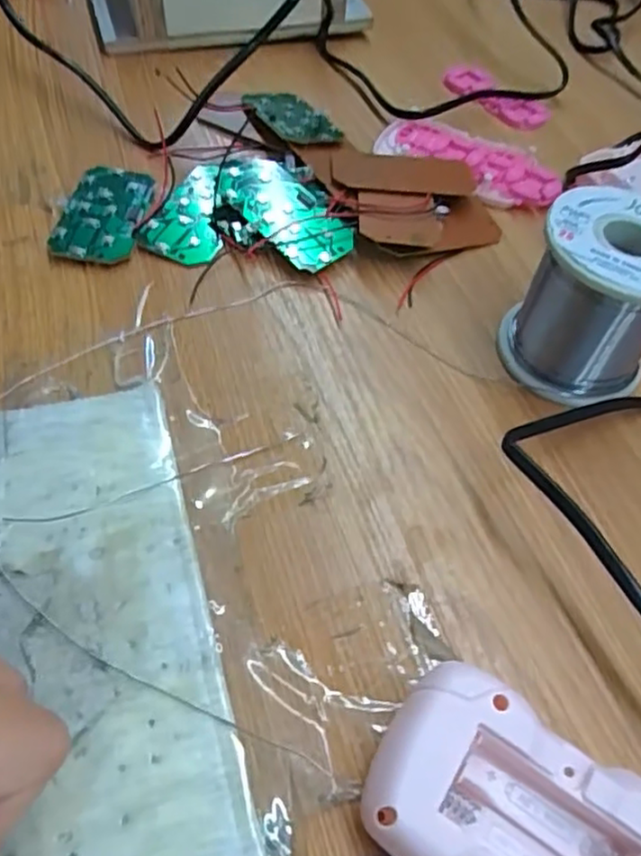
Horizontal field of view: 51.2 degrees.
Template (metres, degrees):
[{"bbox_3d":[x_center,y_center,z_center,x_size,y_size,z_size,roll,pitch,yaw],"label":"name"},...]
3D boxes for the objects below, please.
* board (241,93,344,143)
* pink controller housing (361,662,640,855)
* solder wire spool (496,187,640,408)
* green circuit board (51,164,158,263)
[{"bbox_3d":[-0.017,-0.180,0.384,0.035,0.006,0.073,-16,51,-21],"label":"board"},{"bbox_3d":[0.055,0.105,0.175,0.084,0.025,0.049,29,57,15],"label":"pink controller housing"},{"bbox_3d":[0.113,-0.053,0.273,0.059,0.063,0.059,27,56,14],"label":"solder wire spool"},{"bbox_3d":[-0.105,-0.105,0.327,0.038,0.006,0.069,8,54,0],"label":"green circuit board"}]

